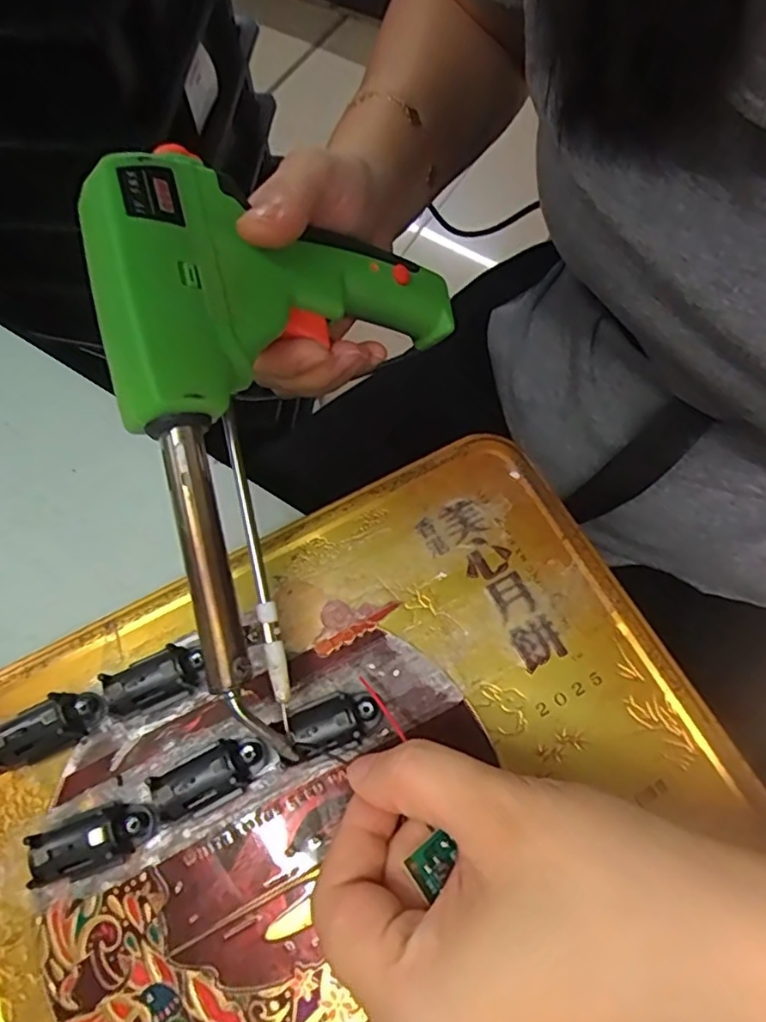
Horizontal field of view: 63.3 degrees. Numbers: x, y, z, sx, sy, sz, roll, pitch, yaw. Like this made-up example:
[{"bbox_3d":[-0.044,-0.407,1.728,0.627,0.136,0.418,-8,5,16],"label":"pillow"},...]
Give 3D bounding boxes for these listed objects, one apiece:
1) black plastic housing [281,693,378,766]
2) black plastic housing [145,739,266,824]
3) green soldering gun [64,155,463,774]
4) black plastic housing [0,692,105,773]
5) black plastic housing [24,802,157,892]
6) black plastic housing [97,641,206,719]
[{"bbox_3d":[-0.017,0.067,0.198,0.030,0.015,0.017,-18,67,-3],"label":"black plastic housing"},{"bbox_3d":[-0.054,0.083,0.195,0.034,0.014,0.017,-28,68,-8],"label":"black plastic housing"},{"bbox_3d":[-0.051,-0.042,0.209,0.032,0.126,0.188,-12,48,46],"label":"green soldering gun"},{"bbox_3d":[-0.111,0.071,0.206,0.035,0.013,0.017,-26,68,-7],"label":"black plastic housing"},{"bbox_3d":[-0.089,0.101,0.190,0.034,0.015,0.017,-21,67,-5],"label":"black plastic housing"},{"bbox_3d":[-0.076,0.056,0.209,0.032,0.013,0.015,-24,68,-6],"label":"black plastic housing"}]

